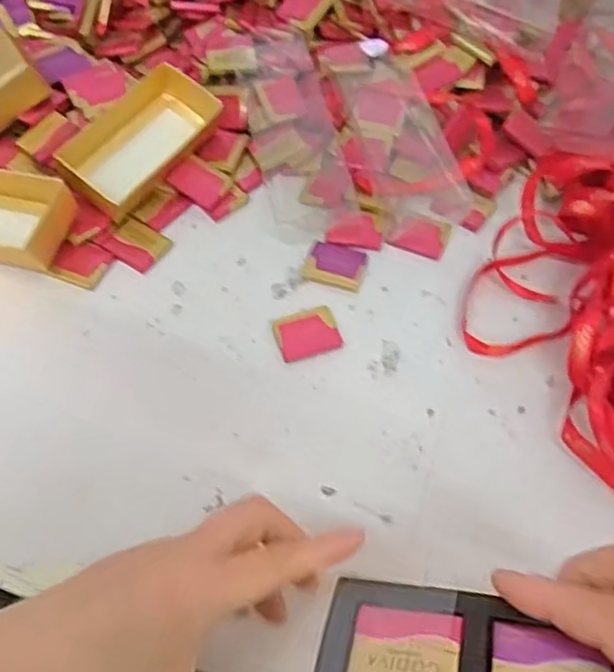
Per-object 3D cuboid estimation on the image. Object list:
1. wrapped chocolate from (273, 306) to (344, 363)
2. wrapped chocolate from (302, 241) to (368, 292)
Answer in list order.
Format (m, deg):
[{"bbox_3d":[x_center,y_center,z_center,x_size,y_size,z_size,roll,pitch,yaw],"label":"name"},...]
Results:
[{"bbox_3d":[0.000,-0.002,0.441,0.040,0.007,0.032,-16,59,-10],"label":"wrapped chocolate"},{"bbox_3d":[0.020,-0.050,0.474,0.041,0.010,0.035,14,59,8],"label":"wrapped chocolate"}]

